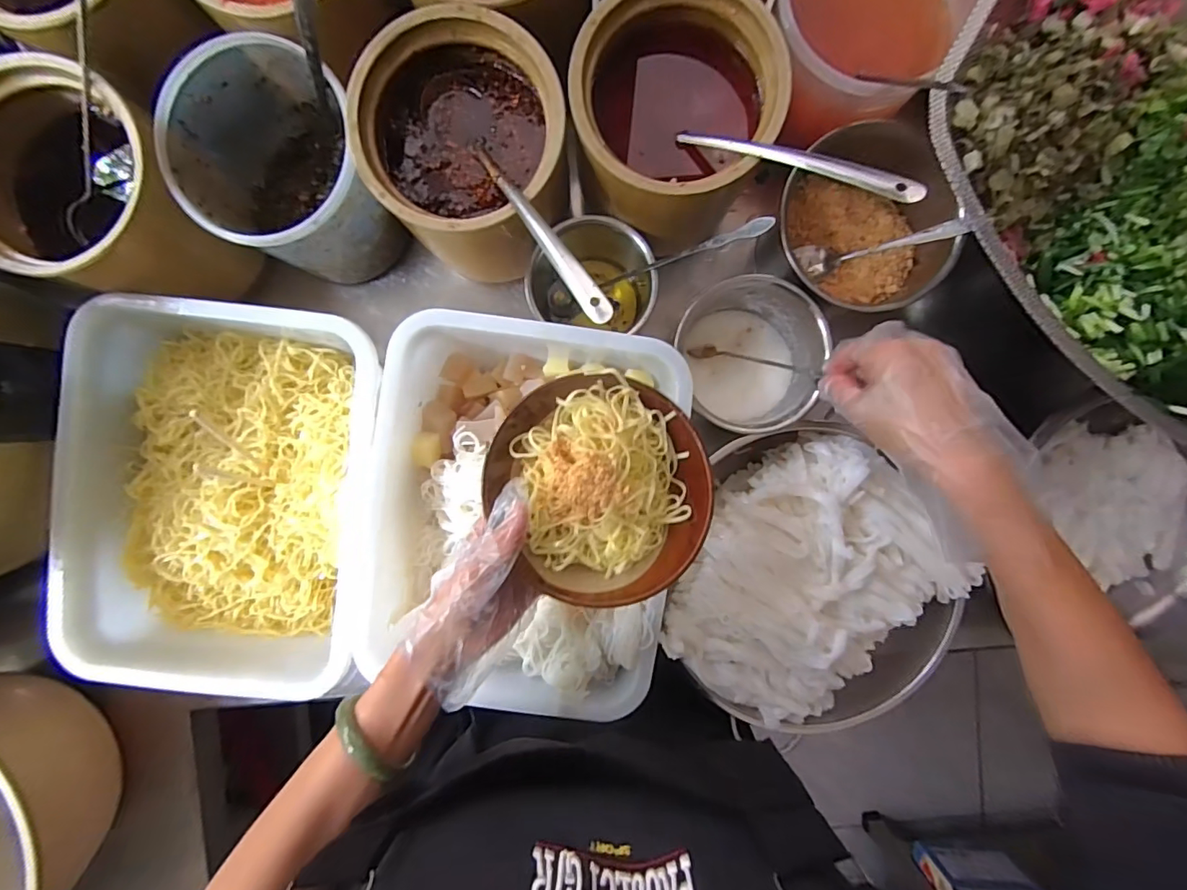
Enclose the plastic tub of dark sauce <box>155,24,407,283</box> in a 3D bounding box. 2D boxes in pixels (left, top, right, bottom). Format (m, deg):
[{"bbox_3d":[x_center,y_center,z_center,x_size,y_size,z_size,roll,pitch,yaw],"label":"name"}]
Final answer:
[{"bbox_3d":[-0.269,-0.246,0.453,0.147,0.143,0.174,-36,93,1],"label":"plastic tub of dark sauce"}]

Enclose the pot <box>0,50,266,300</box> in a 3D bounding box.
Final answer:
[{"bbox_3d":[-0.411,-0.207,0.443,0.151,0.144,0.146,0,93,-1],"label":"pot"}]

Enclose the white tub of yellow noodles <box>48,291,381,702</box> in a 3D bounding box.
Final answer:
[{"bbox_3d":[-0.328,0.057,0.480,0.263,0.094,0.364,5,93,-1],"label":"white tub of yellow noodles"}]

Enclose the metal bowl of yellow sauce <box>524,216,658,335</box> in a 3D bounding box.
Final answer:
[{"bbox_3d":[0.002,-0.167,0.493,0.113,0.107,0.100,8,93,-1],"label":"metal bowl of yellow sauce"}]

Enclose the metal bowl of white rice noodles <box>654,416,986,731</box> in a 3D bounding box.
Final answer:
[{"bbox_3d":[0.205,0.123,0.480,0.245,0.099,0.266,0,93,-1],"label":"metal bowl of white rice noodles"}]

